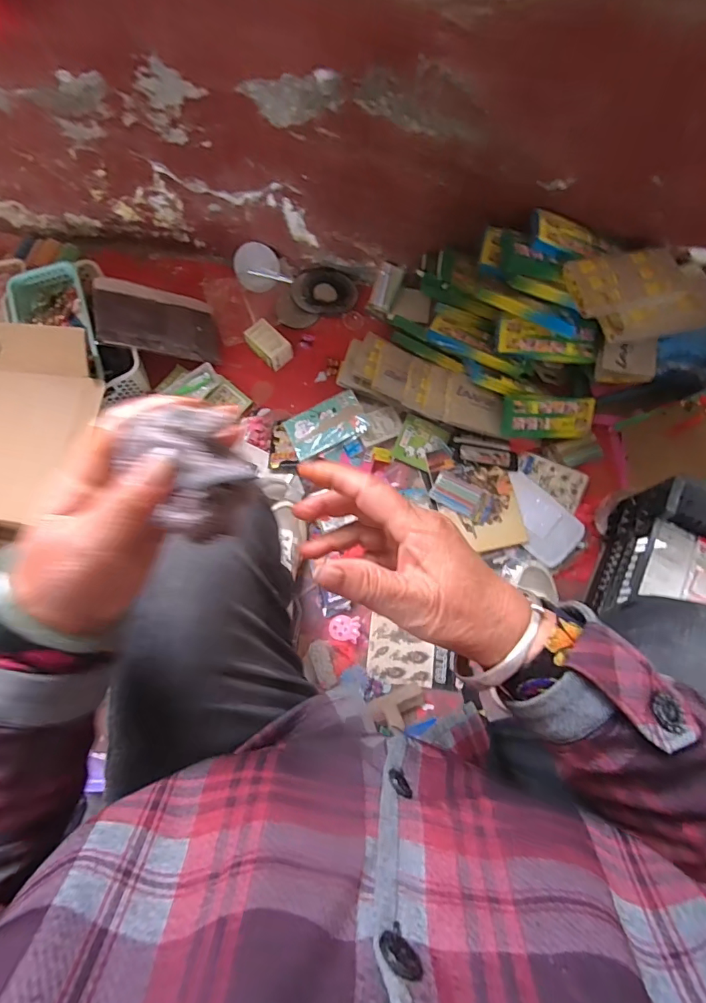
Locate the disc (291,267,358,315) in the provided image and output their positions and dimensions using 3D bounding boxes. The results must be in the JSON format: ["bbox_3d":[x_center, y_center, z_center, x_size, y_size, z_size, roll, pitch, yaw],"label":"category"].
[{"bbox_3d":[-0.059,-0.438,0.954,0.133,0.016,0.103,18,77,6],"label":"disc"}]

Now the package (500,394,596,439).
[{"bbox_3d":[0.354,-0.153,0.837,0.186,0.016,0.074,-2,108,-18],"label":"package"}]

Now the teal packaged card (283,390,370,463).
[{"bbox_3d":[-0.050,-0.139,0.839,0.139,0.009,0.093,-27,70,2],"label":"teal packaged card"}]

